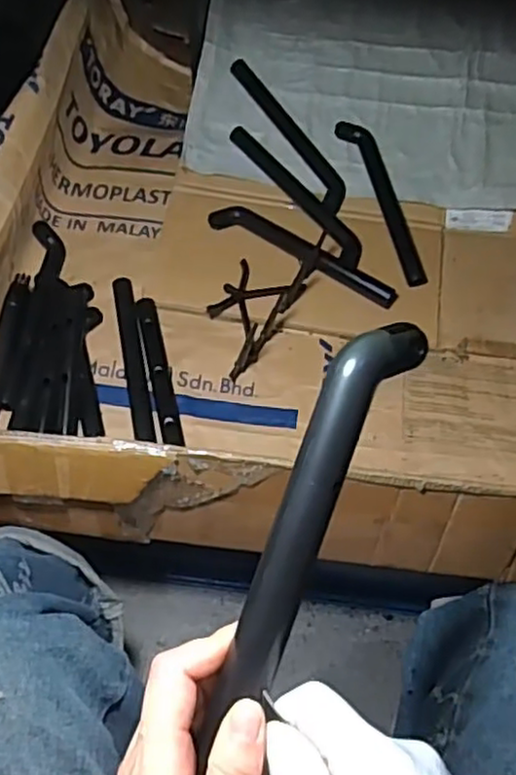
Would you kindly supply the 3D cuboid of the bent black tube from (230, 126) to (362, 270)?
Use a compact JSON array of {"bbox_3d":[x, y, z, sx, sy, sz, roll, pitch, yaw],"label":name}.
[{"bbox_3d":[0.051,-0.245,0.875,0.045,0.034,0.240,-35,68,-19],"label":"bent black tube"}]

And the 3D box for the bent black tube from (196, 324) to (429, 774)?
[{"bbox_3d":[0.022,0.062,0.304,0.032,0.020,0.197,22,88,9],"label":"bent black tube"}]

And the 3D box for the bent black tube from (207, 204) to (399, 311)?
[{"bbox_3d":[0.057,-0.166,0.830,0.242,0.021,0.036,27,64,12],"label":"bent black tube"}]

